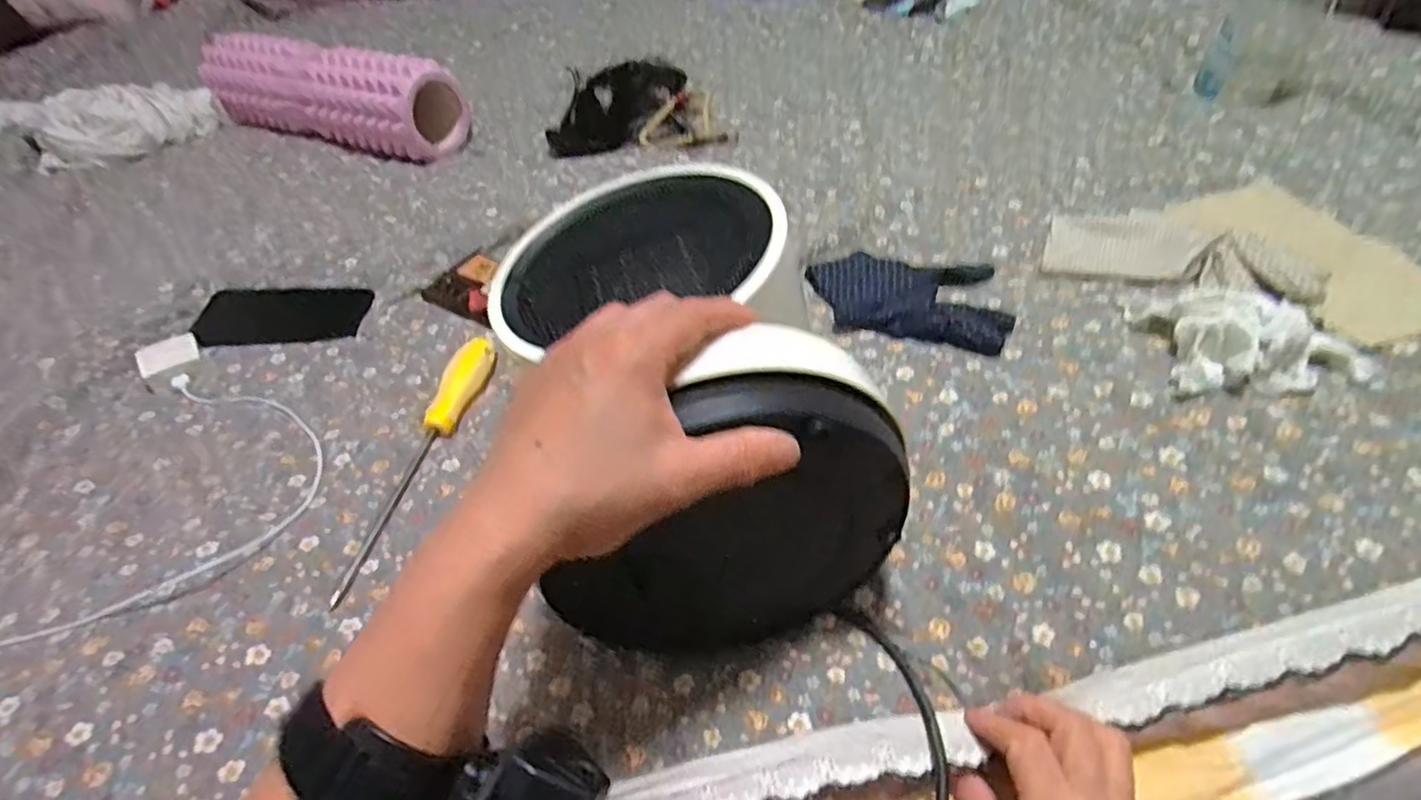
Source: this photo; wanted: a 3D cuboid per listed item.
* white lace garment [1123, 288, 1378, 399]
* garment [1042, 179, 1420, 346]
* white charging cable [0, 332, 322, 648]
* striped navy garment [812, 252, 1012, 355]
[{"bbox_3d":[0.353,-0.045,0.425,0.120,0.038,0.084,0,46,8],"label":"white lace garment"},{"bbox_3d":[0.404,-0.125,0.501,0.242,0.030,0.168,23,52,27],"label":"garment"},{"bbox_3d":[-0.385,0.042,0.494,0.192,0.018,0.294,-4,41,-9],"label":"white charging cable"},{"bbox_3d":[0.153,-0.082,0.514,0.146,0.015,0.114,3,46,10],"label":"striped navy garment"}]

